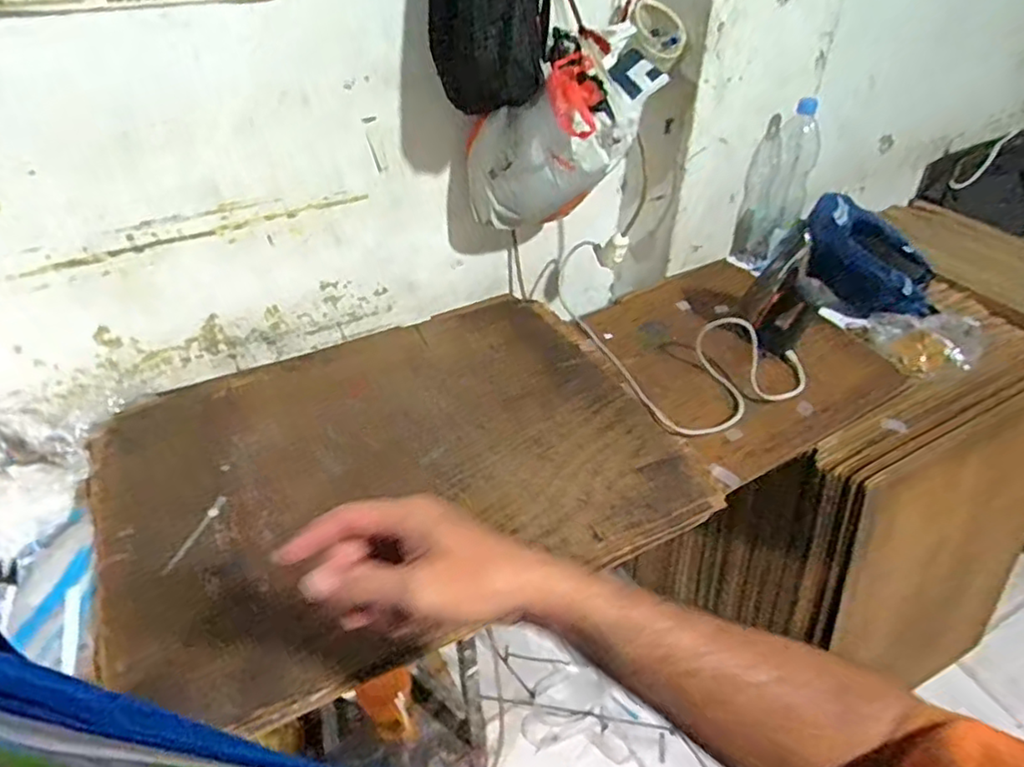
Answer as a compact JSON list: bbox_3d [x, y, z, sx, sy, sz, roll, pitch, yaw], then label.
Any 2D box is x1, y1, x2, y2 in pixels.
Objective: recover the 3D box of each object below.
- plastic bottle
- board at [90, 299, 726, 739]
[{"bbox_3d":[0.532,-0.386,1.264,0.116,0.321,0.111,15,44,17],"label":"plastic bottle"},{"bbox_3d":[-0.184,0.111,0.951,0.790,0.035,0.595,-20,47,-19],"label":"board"}]

